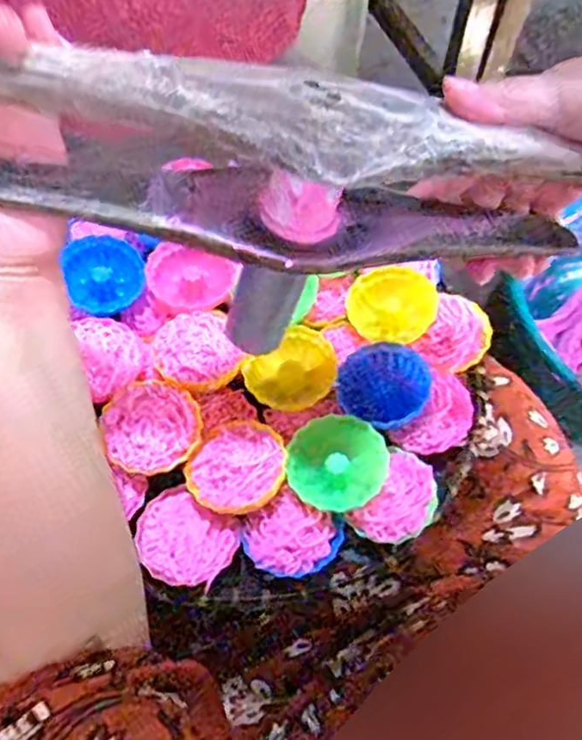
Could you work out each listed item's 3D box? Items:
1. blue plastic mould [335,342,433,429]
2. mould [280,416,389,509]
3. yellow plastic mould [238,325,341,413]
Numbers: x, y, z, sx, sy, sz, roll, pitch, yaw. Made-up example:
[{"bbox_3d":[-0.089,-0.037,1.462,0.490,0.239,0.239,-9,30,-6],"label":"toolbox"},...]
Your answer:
[{"bbox_3d":[0.061,0.009,0.439,0.060,0.018,0.059,1,63,-1],"label":"blue plastic mould"},{"bbox_3d":[0.028,0.056,0.415,0.061,0.022,0.053,0,63,-1],"label":"mould"},{"bbox_3d":[0.001,-0.001,0.451,0.061,0.015,0.061,-5,72,16],"label":"yellow plastic mould"}]

